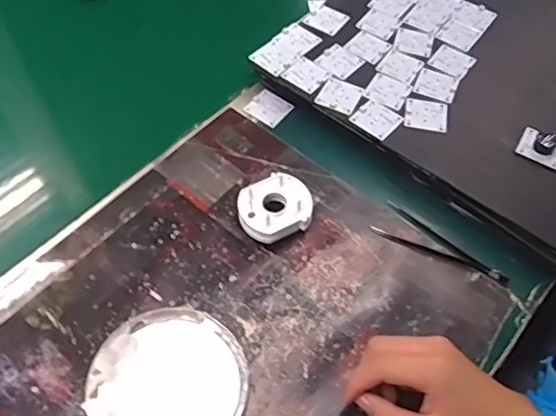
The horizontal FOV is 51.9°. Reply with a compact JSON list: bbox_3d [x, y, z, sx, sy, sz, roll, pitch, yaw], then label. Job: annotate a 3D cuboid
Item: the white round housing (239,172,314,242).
[{"bbox_3d":[-0.004,0.002,0.557,0.067,0.037,0.058,-13,59,-13],"label":"white round housing"}]

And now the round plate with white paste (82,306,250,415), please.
[{"bbox_3d":[-0.091,0.146,0.477,0.126,0.022,0.125,1,56,-2],"label":"round plate with white paste"}]

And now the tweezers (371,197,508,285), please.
[{"bbox_3d":[0.160,0.036,0.560,0.133,0.012,0.040,30,60,17],"label":"tweezers"}]

